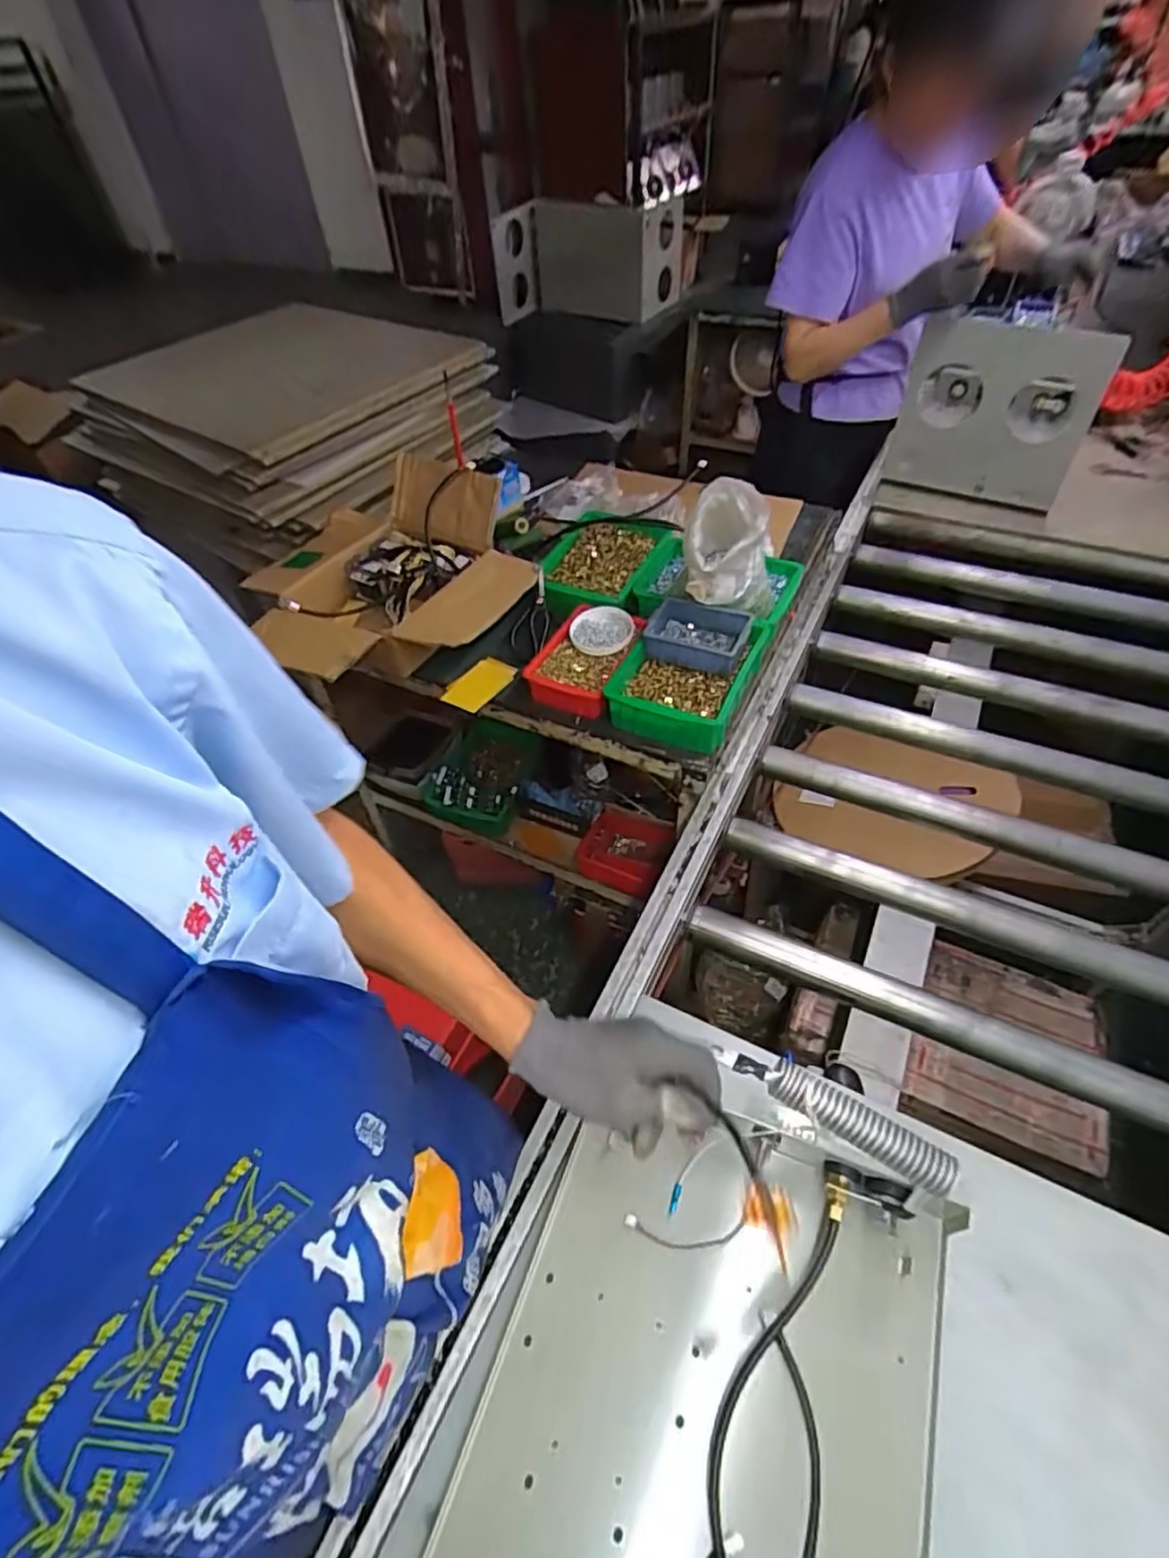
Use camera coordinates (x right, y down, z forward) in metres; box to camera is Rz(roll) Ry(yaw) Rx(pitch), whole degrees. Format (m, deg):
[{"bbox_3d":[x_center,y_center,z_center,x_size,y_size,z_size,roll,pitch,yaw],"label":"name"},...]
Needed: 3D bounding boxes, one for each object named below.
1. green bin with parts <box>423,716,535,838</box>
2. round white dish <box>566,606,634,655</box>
[{"bbox_3d":[-0.207,-0.008,1.458,0.190,0.091,0.247,13,53,15],"label":"green bin with parts"},{"bbox_3d":[0.027,-0.240,1.099,0.101,0.024,0.091,0,50,4],"label":"round white dish"}]

